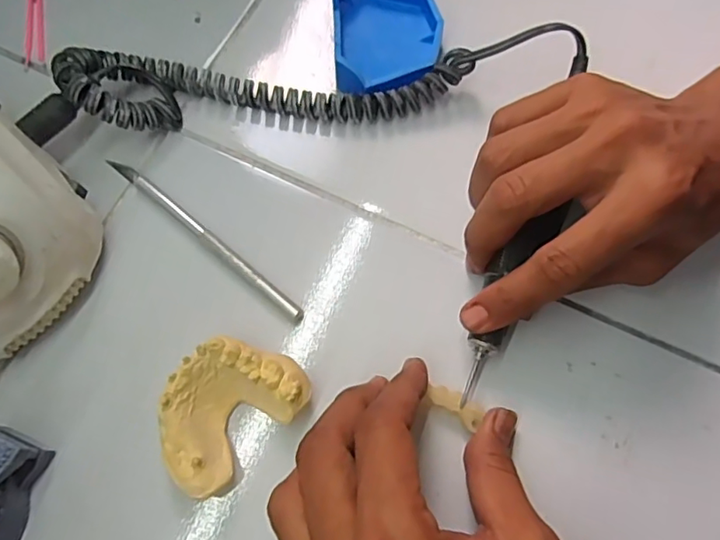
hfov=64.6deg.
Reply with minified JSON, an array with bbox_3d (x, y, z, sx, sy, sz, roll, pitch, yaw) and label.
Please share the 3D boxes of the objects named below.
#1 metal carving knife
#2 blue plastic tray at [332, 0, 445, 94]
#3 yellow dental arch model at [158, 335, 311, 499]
[{"bbox_3d":[-0.081,-0.018,0.296,0.133,0.009,0.007,39,74,10],"label":"metal carving knife"},{"bbox_3d":[0.016,-0.138,0.328,0.061,0.022,0.076,-4,72,-4],"label":"blue plastic tray"},{"bbox_3d":[-0.061,0.060,0.256,0.050,0.022,0.067,43,75,11],"label":"yellow dental arch model"}]

